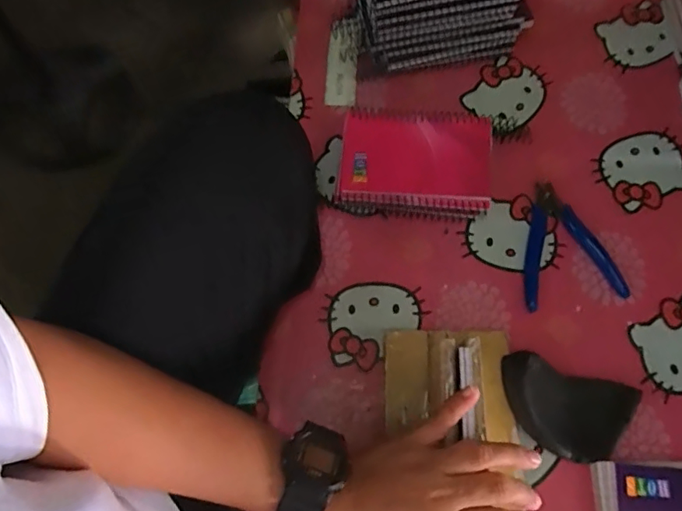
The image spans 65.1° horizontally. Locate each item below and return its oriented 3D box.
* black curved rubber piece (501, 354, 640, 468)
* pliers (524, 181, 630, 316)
[{"bbox_3d":[0.174,0.121,0.424,0.097,0.022,0.066,20,72,8],"label":"black curved rubber piece"},{"bbox_3d":[0.199,-0.012,0.475,0.087,0.011,0.109,-7,71,-1],"label":"pliers"}]

